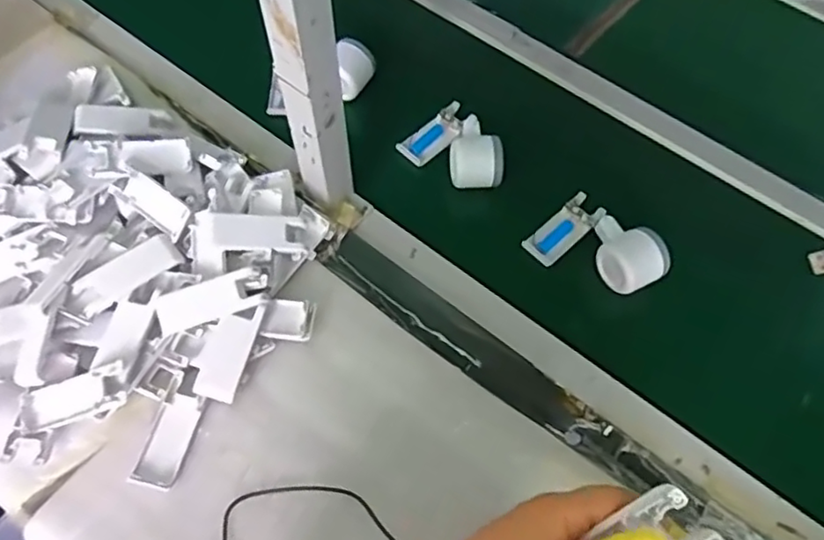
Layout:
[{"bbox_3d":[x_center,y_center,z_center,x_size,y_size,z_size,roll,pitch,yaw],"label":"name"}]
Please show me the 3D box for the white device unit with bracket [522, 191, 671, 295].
[{"bbox_3d":[0.204,-0.026,0.669,0.098,0.042,0.130,-40,71,-22],"label":"white device unit with bracket"}]

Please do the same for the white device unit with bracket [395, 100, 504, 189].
[{"bbox_3d":[0.062,-0.150,0.729,0.104,0.049,0.125,-40,71,-21],"label":"white device unit with bracket"}]

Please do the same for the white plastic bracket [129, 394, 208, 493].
[{"bbox_3d":[-0.223,0.158,0.574,0.038,0.008,0.084,16,62,5],"label":"white plastic bracket"}]

